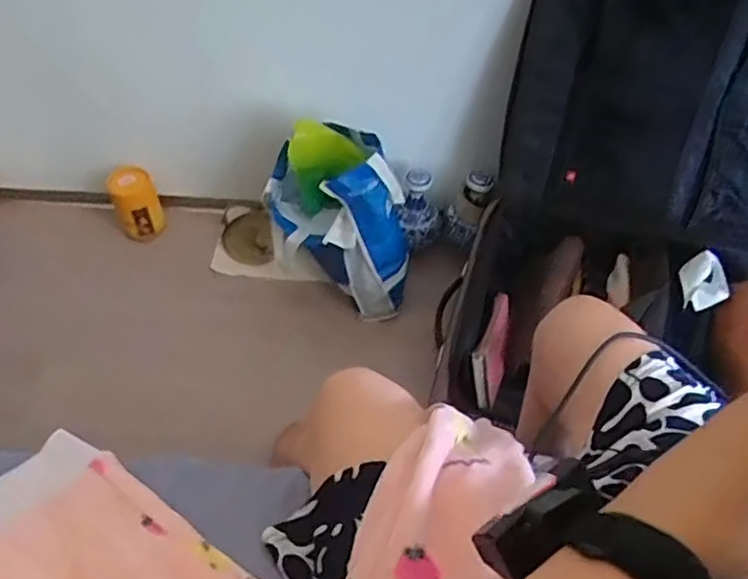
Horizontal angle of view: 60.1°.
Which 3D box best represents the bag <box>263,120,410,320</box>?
[{"bbox_3d":[-0.058,-0.121,1.161,0.266,0.287,0.158,36,59,23],"label":"bag"}]

